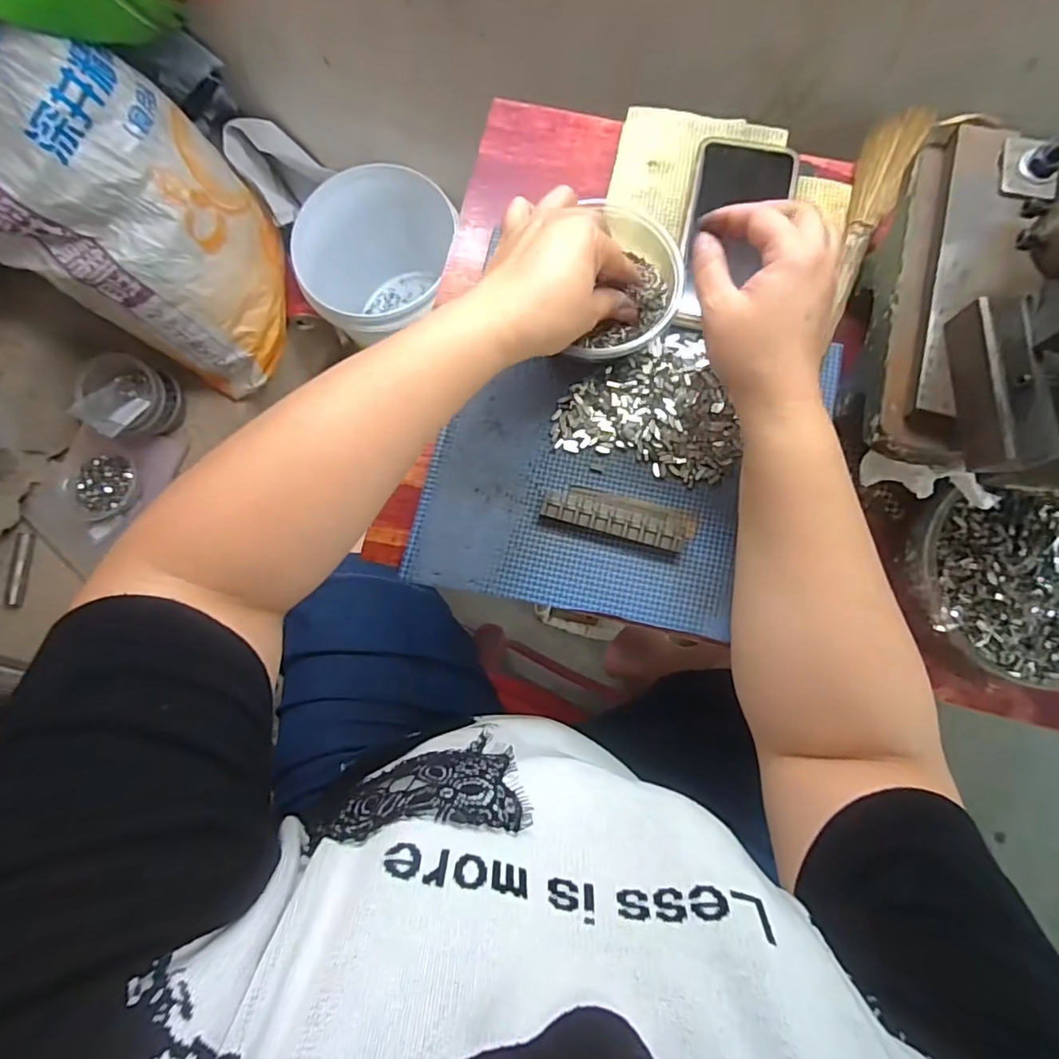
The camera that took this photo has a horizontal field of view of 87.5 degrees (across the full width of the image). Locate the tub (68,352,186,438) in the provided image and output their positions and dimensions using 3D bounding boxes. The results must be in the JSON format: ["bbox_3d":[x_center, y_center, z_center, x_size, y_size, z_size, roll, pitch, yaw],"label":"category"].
[{"bbox_3d":[-0.614,-0.199,0.845,0.100,0.109,0.125,28,82,6],"label":"tub"}]

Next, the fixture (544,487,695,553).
[{"bbox_3d":[0.062,-0.009,0.383,0.105,0.011,0.029,16,81,4],"label":"fixture"}]

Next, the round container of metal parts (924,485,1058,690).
[{"bbox_3d":[0.321,0.038,0.357,0.145,0.042,0.122,0,80,1],"label":"round container of metal parts"}]

